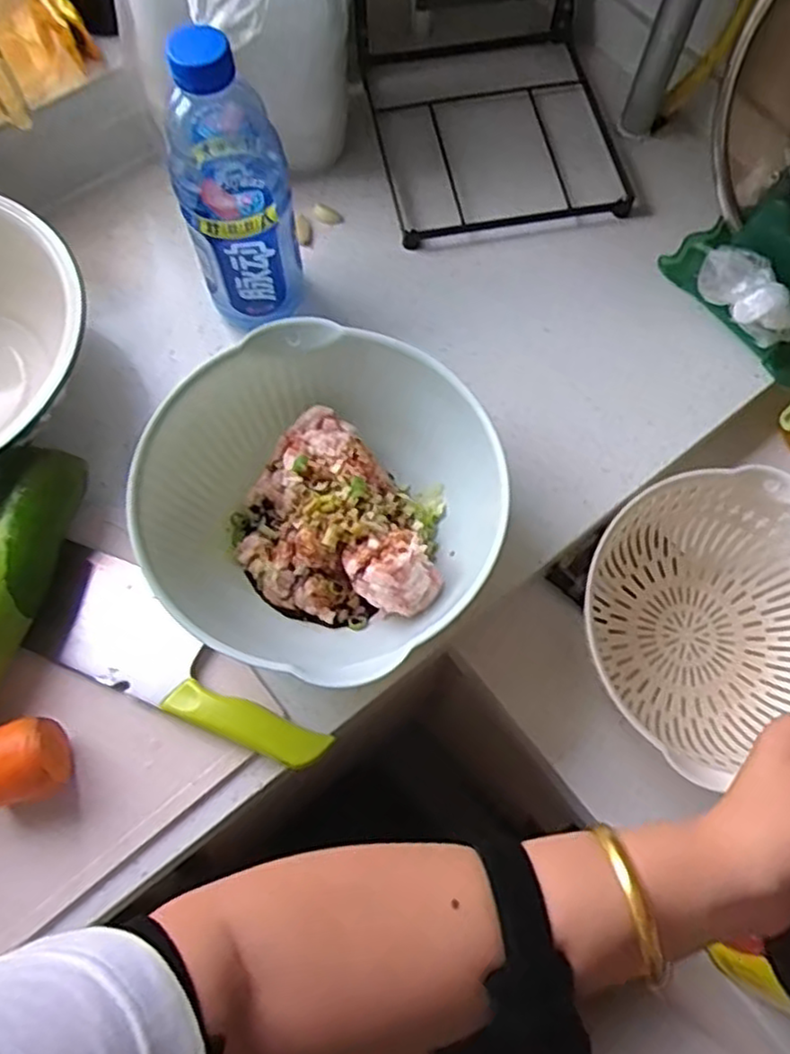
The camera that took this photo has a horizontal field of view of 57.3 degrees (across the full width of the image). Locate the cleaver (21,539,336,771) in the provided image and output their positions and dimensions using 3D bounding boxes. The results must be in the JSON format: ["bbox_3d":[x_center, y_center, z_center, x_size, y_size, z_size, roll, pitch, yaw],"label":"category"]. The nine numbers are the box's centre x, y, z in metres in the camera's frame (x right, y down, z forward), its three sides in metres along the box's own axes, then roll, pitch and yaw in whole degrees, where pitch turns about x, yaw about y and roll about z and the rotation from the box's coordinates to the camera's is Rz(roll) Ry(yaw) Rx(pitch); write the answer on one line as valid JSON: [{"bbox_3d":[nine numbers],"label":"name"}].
[{"bbox_3d":[-0.152,0.095,0.535,0.232,0.029,0.085,22,70,6],"label":"cleaver"}]

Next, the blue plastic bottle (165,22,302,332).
[{"bbox_3d":[-0.121,-0.256,0.546,0.080,0.222,0.076,-14,70,-7],"label":"blue plastic bottle"}]

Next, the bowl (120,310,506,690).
[{"bbox_3d":[-0.048,-0.016,0.534,0.240,0.113,0.212,27,71,8],"label":"bowl"}]

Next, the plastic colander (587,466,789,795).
[{"bbox_3d":[0.260,0.068,0.571,0.185,0.102,0.205,-23,72,-10],"label":"plastic colander"}]

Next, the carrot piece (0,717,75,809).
[{"bbox_3d":[-0.253,0.160,0.488,0.057,0.054,0.049,-10,70,-6],"label":"carrot piece"}]

